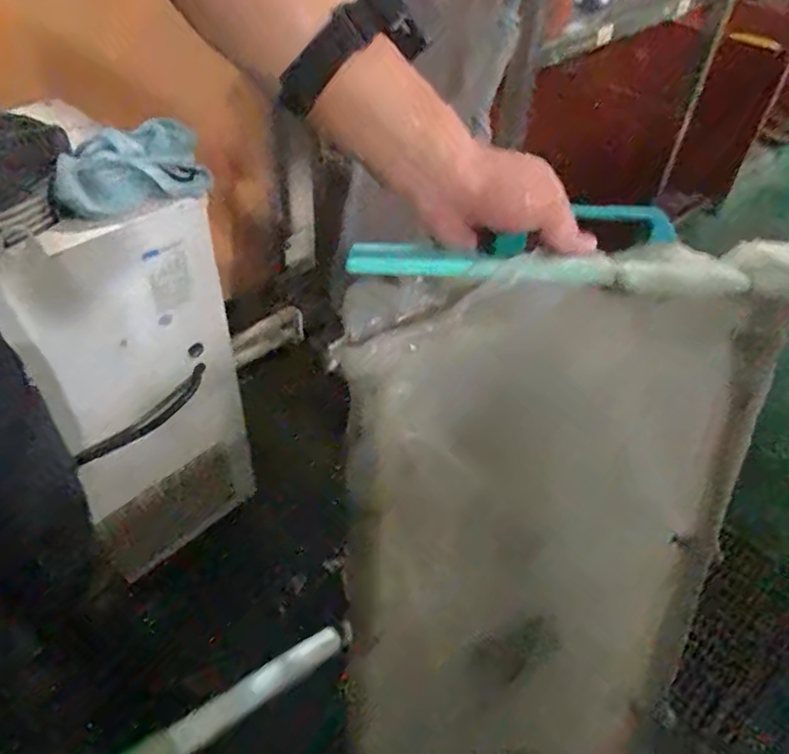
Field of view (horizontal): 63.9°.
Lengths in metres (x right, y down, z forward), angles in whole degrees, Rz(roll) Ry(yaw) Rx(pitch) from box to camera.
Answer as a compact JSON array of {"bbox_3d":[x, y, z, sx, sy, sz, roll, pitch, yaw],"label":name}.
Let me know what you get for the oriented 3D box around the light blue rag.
[{"bbox_3d":[-0.310,-0.245,0.745,0.170,0.068,0.071,-28,53,-27],"label":"light blue rag"}]

